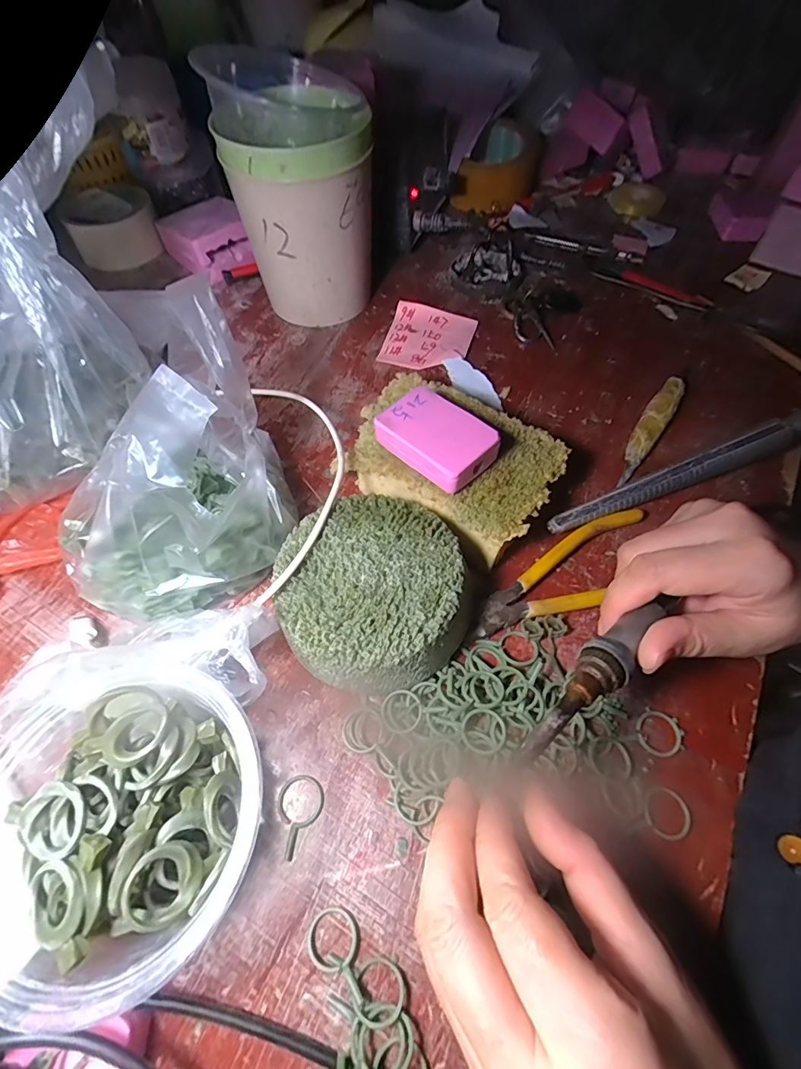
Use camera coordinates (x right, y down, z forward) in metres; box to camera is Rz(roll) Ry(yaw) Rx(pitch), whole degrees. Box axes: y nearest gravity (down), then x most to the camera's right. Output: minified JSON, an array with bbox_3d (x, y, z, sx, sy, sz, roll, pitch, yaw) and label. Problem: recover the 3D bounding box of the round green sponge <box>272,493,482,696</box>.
[{"bbox_3d":[-0.016,0.033,0.258,0.102,0.051,0.103,0,60,0],"label":"round green sponge"}]

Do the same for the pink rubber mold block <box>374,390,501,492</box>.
[{"bbox_3d":[0.022,-0.058,0.276,0.045,0.017,0.066,-39,67,-20],"label":"pink rubber mold block"}]

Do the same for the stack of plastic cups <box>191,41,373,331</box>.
[{"bbox_3d":[-0.076,-0.263,0.366,0.103,0.161,0.102,-12,60,-6],"label":"stack of plastic cups"}]

